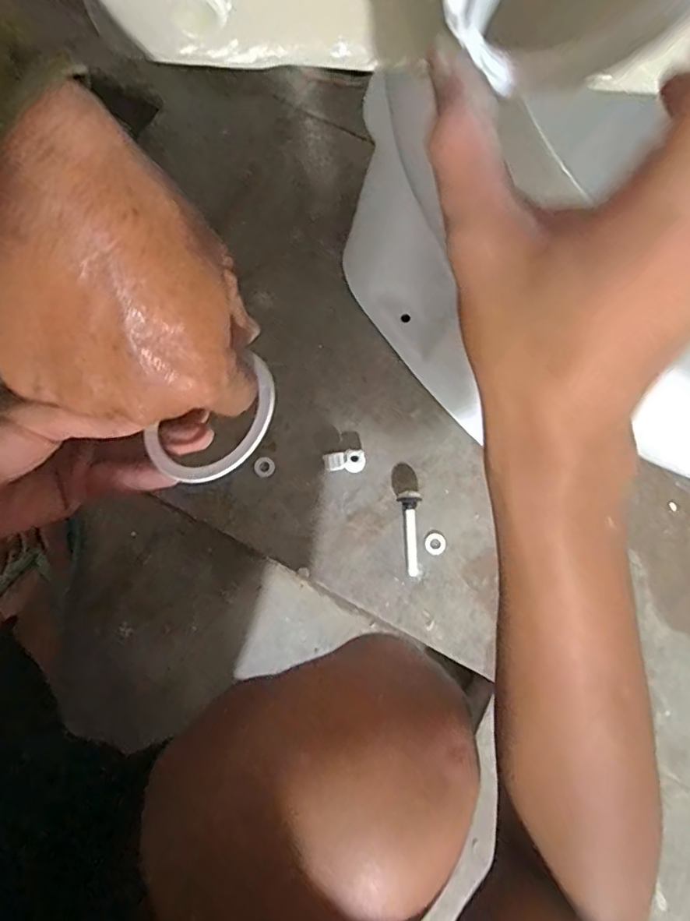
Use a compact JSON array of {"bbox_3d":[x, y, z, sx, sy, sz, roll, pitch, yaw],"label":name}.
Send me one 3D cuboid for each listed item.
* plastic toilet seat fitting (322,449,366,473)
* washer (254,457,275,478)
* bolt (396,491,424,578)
[{"bbox_3d":[0.000,0.001,0.590,0.043,0.013,0.021,-1,77,-2],"label":"plastic toilet seat fitting"},{"bbox_3d":[-0.084,0.007,0.591,0.021,0.004,0.021,0,77,-1],"label":"washer"},{"bbox_3d":[0.065,0.074,0.572,0.022,0.018,0.083,1,77,-1],"label":"bolt"}]

